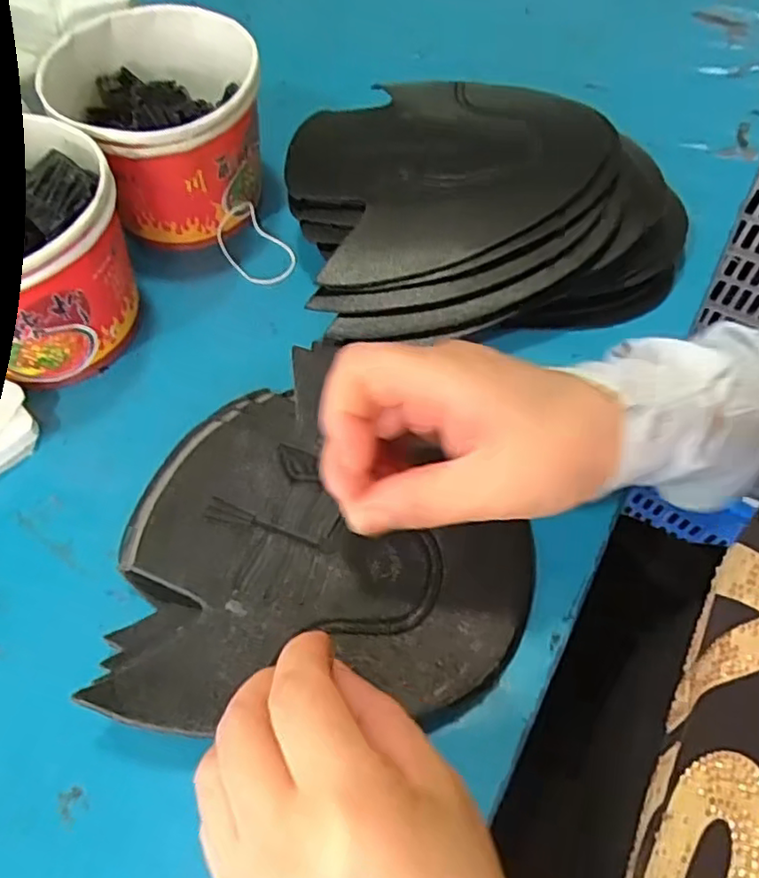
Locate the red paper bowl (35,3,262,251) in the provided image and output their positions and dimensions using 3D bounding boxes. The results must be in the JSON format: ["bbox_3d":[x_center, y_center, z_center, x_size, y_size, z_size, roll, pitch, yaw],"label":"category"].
[{"bbox_3d":[-0.127,-0.181,0.402,0.113,0.096,0.121,-13,59,-8],"label":"red paper bowl"}]

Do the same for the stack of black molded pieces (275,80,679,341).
[{"bbox_3d":[0.063,-0.149,0.406,0.228,0.059,0.190,-9,58,-6],"label":"stack of black molded pieces"}]

